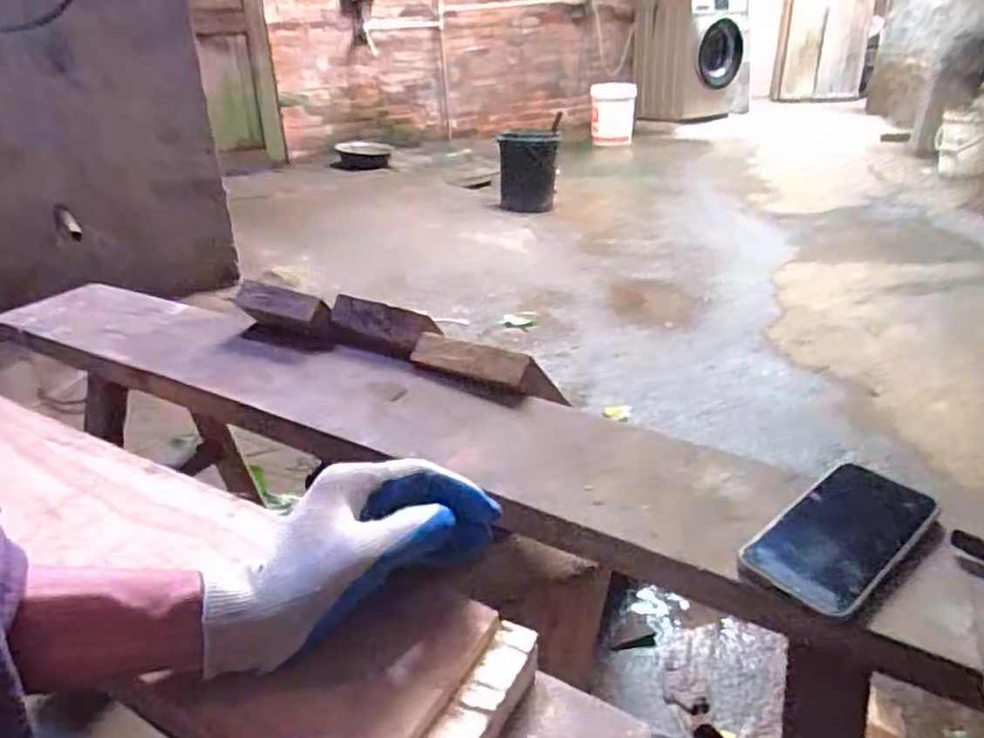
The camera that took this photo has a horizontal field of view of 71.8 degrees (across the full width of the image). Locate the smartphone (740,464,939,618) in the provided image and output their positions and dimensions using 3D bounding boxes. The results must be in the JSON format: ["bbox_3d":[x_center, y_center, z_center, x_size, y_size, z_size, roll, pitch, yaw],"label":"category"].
[{"bbox_3d":[0.251,0.117,0.486,0.156,0.011,0.074,-23,34,-34],"label":"smartphone"}]

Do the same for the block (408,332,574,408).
[{"bbox_3d":[-0.005,-0.002,0.690,0.172,0.033,0.038,16,33,31],"label":"block"}]

